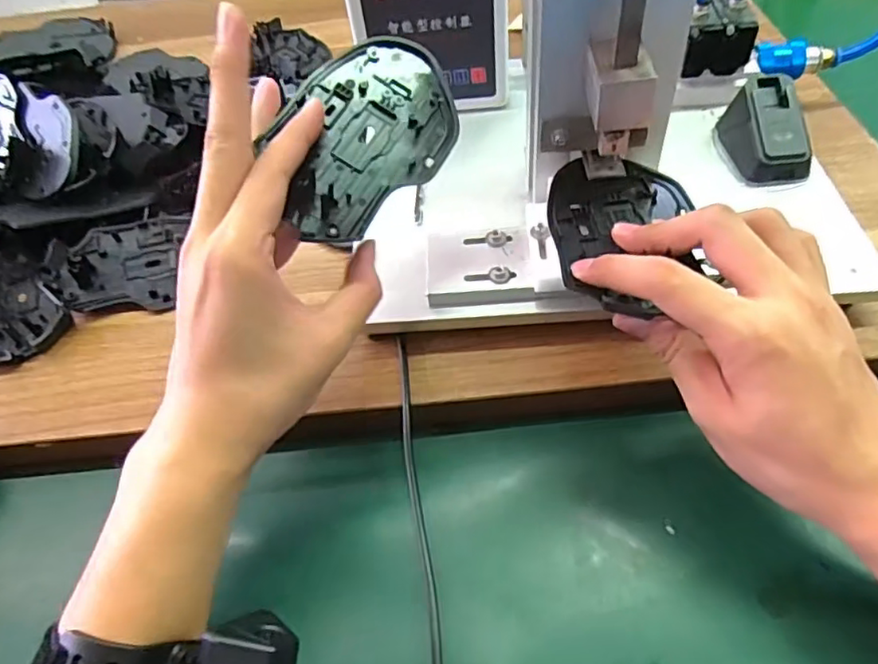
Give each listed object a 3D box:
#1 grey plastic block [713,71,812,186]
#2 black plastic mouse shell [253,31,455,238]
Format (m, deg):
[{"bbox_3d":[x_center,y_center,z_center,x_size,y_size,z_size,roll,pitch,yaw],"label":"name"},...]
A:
[{"bbox_3d":[0.210,-0.127,0.387,0.039,0.043,0.068,-4,53,4],"label":"grey plastic block"},{"bbox_3d":[-0.038,-0.096,0.298,0.074,0.015,0.107,43,74,2],"label":"black plastic mouse shell"}]

